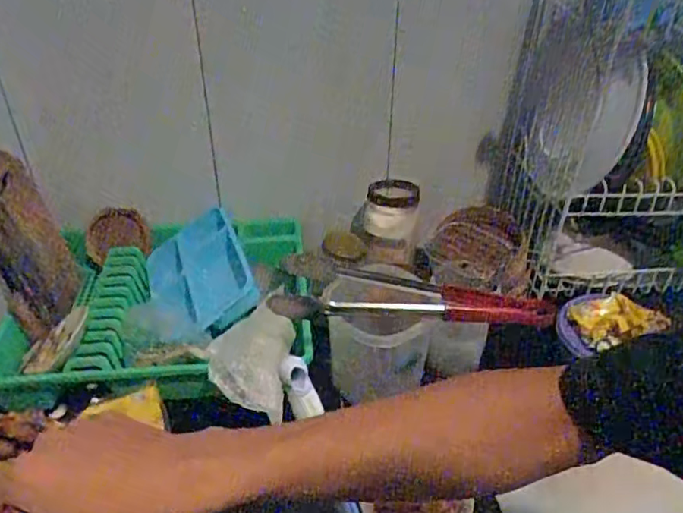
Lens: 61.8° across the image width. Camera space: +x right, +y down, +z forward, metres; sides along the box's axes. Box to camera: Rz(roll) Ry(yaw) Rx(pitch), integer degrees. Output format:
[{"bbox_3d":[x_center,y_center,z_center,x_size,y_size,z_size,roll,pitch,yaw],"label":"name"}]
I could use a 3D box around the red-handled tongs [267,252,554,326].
[{"bbox_3d":[0.086,0.055,0.732,0.352,0.031,0.100,8,36,10],"label":"red-handled tongs"}]

